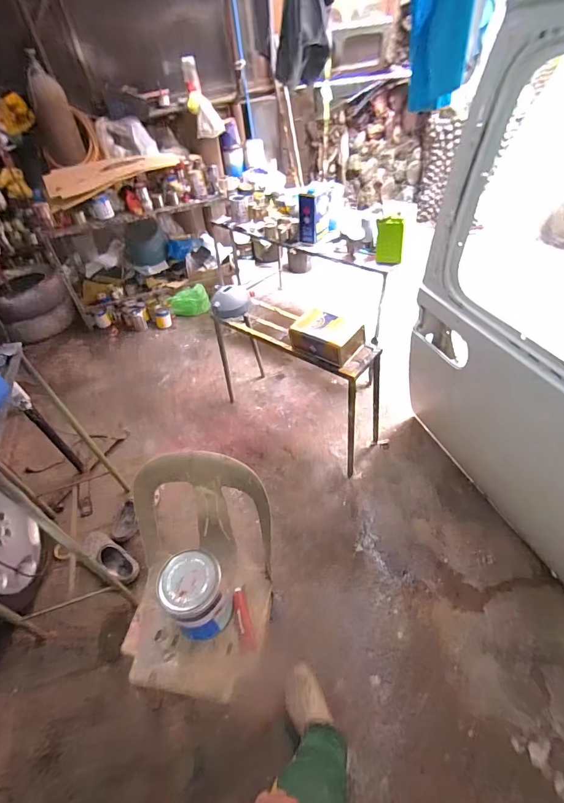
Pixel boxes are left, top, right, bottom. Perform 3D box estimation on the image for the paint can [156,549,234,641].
[{"bbox_3d":[-0.226,0.517,1.016,0.161,0.213,0.159,-22,47,-13],"label":"paint can"}]

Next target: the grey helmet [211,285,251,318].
[{"bbox_3d":[-0.236,-0.461,1.753,0.180,0.109,0.140,-5,46,3],"label":"grey helmet"}]

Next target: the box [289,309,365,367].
[{"bbox_3d":[0.168,-0.262,1.490,0.255,0.110,0.172,25,54,28],"label":"box"}]

